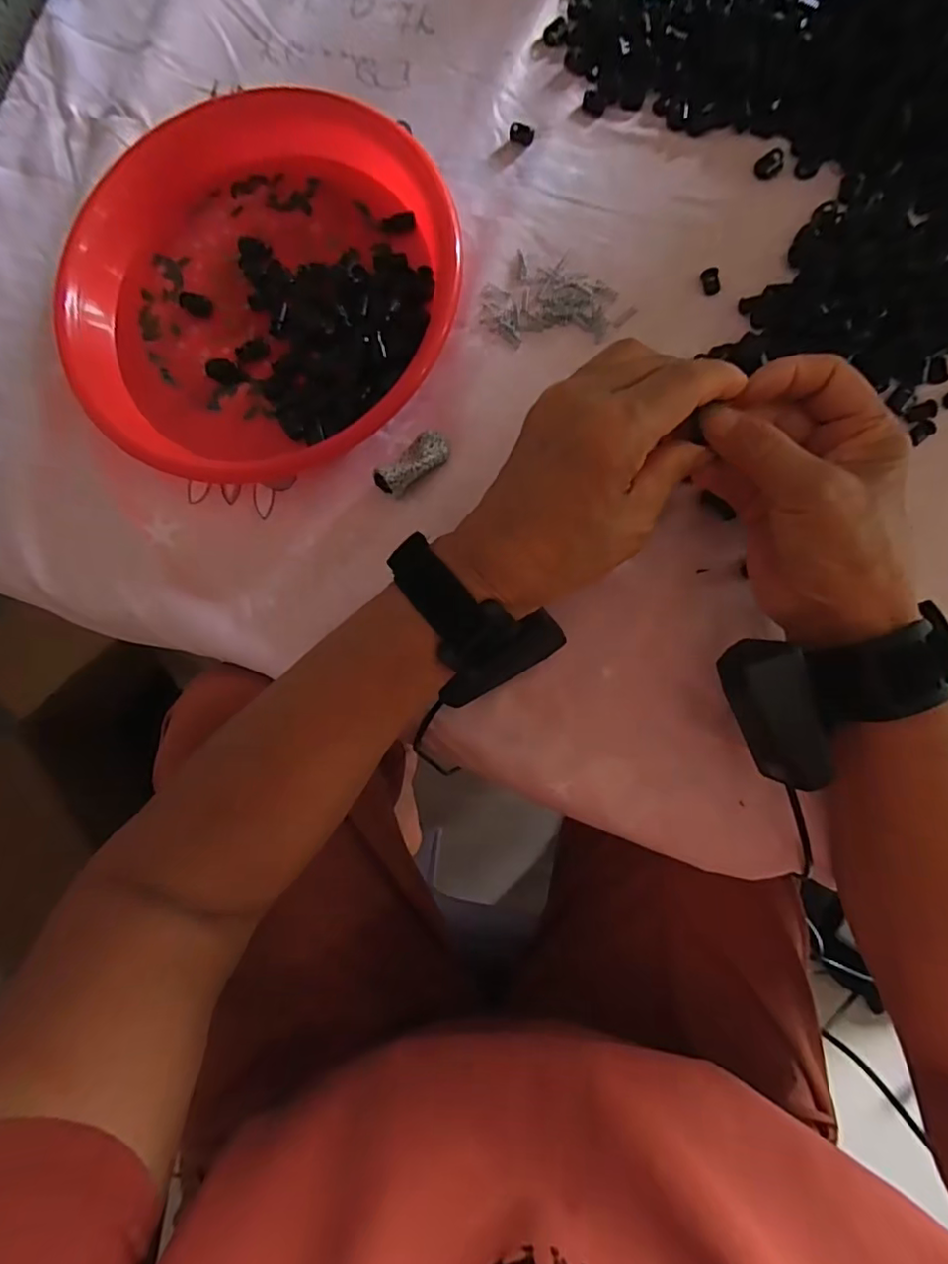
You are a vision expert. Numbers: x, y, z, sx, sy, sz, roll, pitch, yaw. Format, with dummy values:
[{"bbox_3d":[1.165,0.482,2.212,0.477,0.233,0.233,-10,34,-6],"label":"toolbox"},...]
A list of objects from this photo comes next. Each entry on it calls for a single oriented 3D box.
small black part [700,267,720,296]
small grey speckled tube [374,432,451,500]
[{"bbox_3d":[0.143,-0.212,0.344,0.010,0.004,0.016,-5,83,6],"label":"small black part"},{"bbox_3d":[-0.036,-0.101,0.343,0.048,0.020,0.021,-45,81,0],"label":"small grey speckled tube"}]

